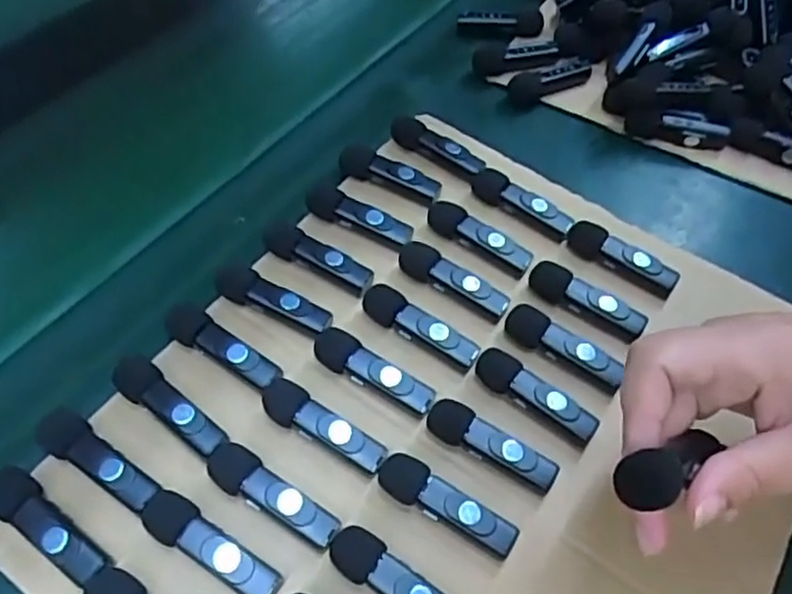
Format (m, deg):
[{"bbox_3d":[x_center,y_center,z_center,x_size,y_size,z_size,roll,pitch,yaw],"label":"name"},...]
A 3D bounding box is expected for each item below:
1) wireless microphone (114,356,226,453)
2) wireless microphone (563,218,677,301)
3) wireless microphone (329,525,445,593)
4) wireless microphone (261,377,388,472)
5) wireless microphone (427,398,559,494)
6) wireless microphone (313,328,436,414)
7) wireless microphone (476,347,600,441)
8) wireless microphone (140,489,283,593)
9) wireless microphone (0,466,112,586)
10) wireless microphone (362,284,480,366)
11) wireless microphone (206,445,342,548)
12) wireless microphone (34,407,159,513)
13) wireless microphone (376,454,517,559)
[{"bbox_3d":[-0.106,0.052,0.323,0.063,0.014,0.019,35,60,19],"label":"wireless microphone"},{"bbox_3d":[0.129,-0.023,0.395,0.064,0.014,0.018,29,58,15],"label":"wireless microphone"},{"bbox_3d":[0.001,0.120,0.286,0.064,0.015,0.019,32,59,17],"label":"wireless microphone"},{"bbox_3d":[-0.036,0.060,0.323,0.066,0.020,0.018,32,59,17],"label":"wireless microphone"},{"bbox_3d":[0.044,0.070,0.324,0.064,0.018,0.016,28,58,15],"label":"wireless microphone"},{"bbox_3d":[-0.011,0.036,0.342,0.065,0.018,0.020,28,58,15],"label":"wireless microphone"},{"bbox_3d":[0.069,0.047,0.340,0.064,0.017,0.019,31,59,16],"label":"wireless microphone"},{"bbox_3d":[-0.077,0.104,0.289,0.067,0.017,0.019,28,58,15],"label":"wireless microphone"},{"bbox_3d":[-0.147,0.097,0.290,0.065,0.016,0.019,33,60,18],"label":"wireless microphone"},{"bbox_3d":[0.013,0.016,0.359,0.065,0.015,0.017,29,58,15],"label":"wireless microphone"},{"bbox_3d":[-0.055,0.087,0.302,0.065,0.019,0.019,31,59,17],"label":"wireless microphone"},{"bbox_3d":[-0.133,0.073,0.307,0.062,0.014,0.020,32,59,17],"label":"wireless microphone"},{"bbox_3d":[0.022,0.092,0.307,0.065,0.017,0.018,26,58,14],"label":"wireless microphone"}]

